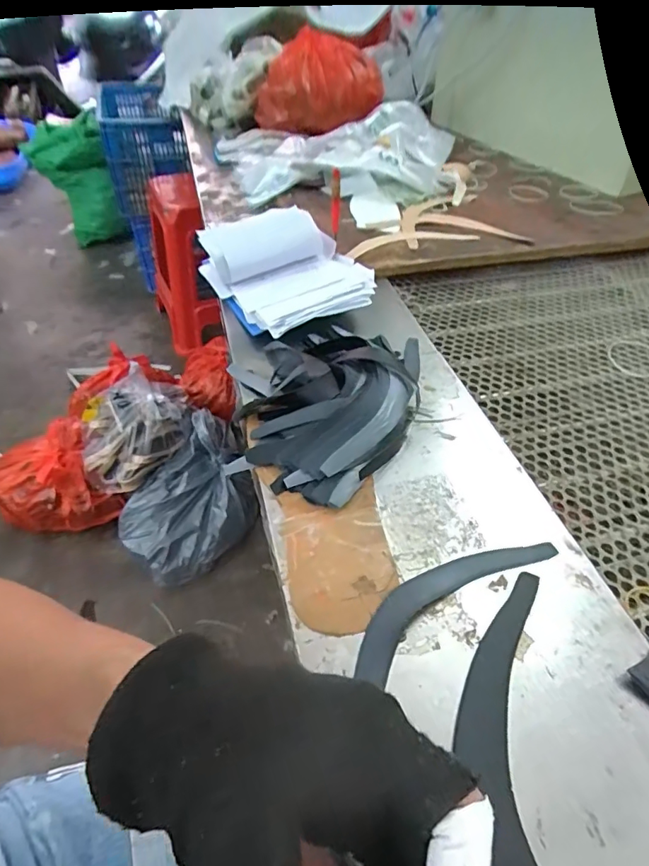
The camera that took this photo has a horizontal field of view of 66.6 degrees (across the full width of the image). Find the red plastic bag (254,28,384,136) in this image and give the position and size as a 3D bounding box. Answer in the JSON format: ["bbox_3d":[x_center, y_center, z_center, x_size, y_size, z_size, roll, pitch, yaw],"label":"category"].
[{"bbox_3d":[-0.008,-0.702,1.000,0.256,0.155,0.147,-3,45,-5],"label":"red plastic bag"}]

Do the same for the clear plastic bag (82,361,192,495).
[{"bbox_3d":[-0.455,-0.020,1.186,0.268,0.172,0.226,-20,49,-20],"label":"clear plastic bag"}]

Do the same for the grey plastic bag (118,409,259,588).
[{"bbox_3d":[-0.303,0.151,1.172,0.243,0.179,0.356,26,50,22],"label":"grey plastic bag"}]

